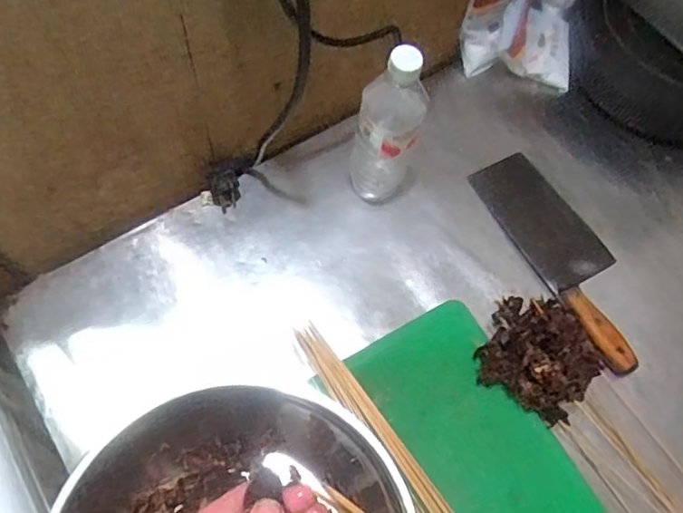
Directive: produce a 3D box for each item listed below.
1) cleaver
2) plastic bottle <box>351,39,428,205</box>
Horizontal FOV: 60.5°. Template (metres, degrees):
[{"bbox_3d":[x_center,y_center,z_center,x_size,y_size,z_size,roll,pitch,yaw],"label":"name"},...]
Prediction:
[{"bbox_3d":[0.292,-0.008,0.751,0.102,0.020,0.307,-24,68,-15],"label":"cleaver"},{"bbox_3d":[0.053,-0.144,0.677,0.077,0.243,0.069,12,64,2],"label":"plastic bottle"}]

